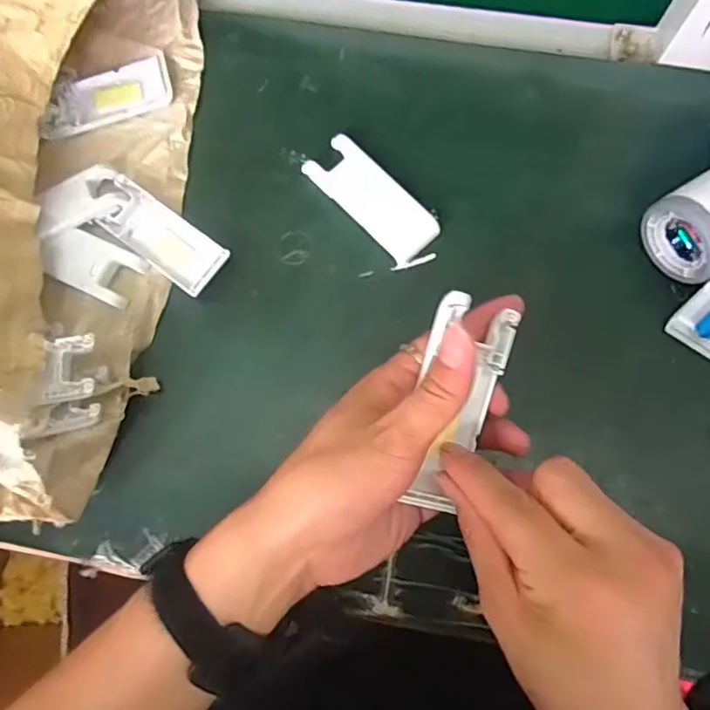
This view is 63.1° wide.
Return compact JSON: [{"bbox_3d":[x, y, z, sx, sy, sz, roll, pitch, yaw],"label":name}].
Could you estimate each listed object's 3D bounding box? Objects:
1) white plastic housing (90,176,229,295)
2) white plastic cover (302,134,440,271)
[{"bbox_3d":[-0.133,-0.082,0.400,0.099,0.017,0.039,37,81,9],"label":"white plastic housing"},{"bbox_3d":[0.014,-0.107,0.404,0.044,0.006,0.108,-40,80,-7],"label":"white plastic cover"}]

